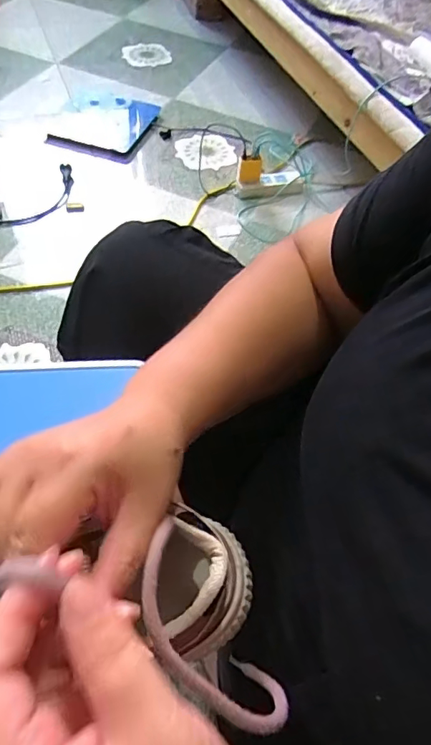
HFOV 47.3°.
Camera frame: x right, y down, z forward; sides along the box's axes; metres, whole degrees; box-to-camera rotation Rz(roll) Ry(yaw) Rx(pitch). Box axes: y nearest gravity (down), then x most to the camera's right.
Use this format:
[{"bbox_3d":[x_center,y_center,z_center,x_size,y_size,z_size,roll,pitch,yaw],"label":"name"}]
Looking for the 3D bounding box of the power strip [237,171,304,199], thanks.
[{"bbox_3d":[0.140,-0.482,1.263,0.173,0.033,0.071,-10,55,-10],"label":"power strip"}]

